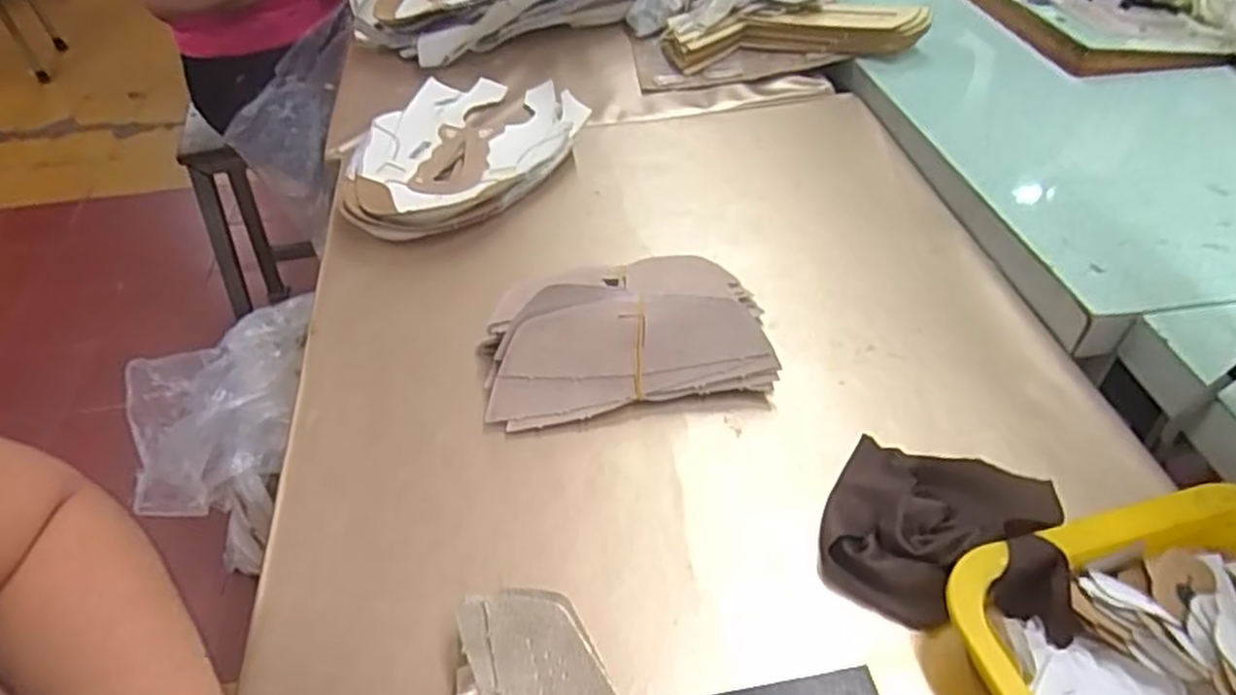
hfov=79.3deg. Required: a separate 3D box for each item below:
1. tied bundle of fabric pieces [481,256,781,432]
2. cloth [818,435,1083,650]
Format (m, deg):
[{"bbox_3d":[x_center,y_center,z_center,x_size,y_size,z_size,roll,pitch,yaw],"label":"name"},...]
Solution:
[{"bbox_3d":[0.004,-0.004,0.489,0.185,0.061,0.075,-8,45,-4],"label":"tied bundle of fabric pieces"},{"bbox_3d":[0.176,0.095,0.403,0.114,0.041,0.105,15,48,17],"label":"cloth"}]

